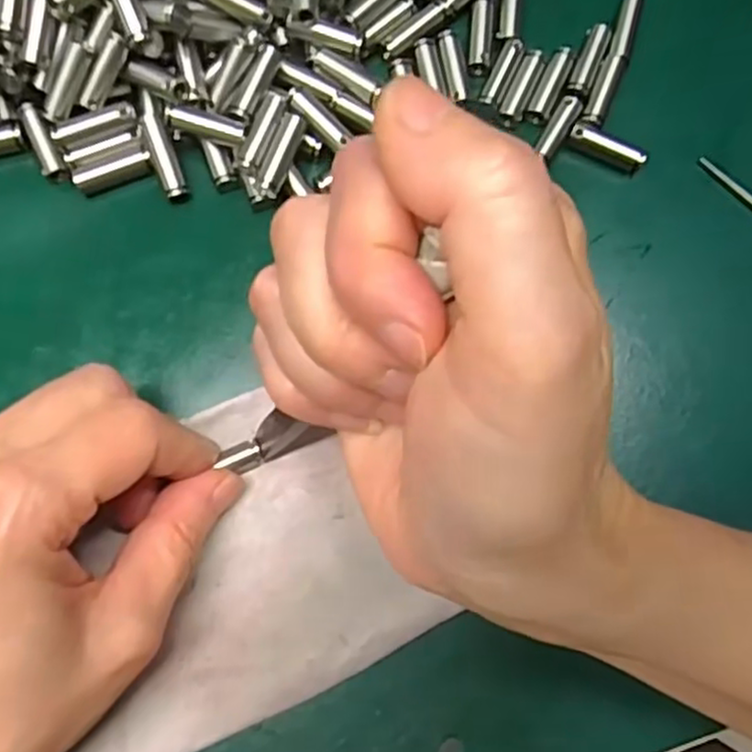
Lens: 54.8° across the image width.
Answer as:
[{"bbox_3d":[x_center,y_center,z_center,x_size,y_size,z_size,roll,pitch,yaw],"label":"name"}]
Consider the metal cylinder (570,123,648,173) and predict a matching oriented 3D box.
[{"bbox_3d":[0.073,-0.072,0.228,0.024,0.007,0.007,28,80,0],"label":"metal cylinder"}]

